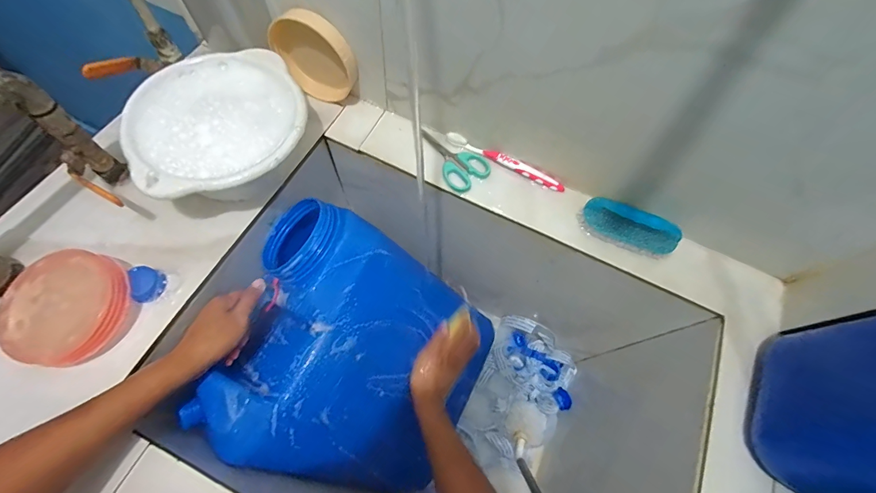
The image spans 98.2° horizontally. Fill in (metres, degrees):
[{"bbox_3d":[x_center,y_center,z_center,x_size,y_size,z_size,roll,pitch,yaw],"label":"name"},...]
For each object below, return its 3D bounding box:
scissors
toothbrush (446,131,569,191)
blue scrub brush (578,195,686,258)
[{"bbox_3d":[0.021,-0.127,0.536,0.063,0.013,0.105,-37,73,-18],"label":"scissors"},{"bbox_3d":[0.095,-0.122,0.539,0.179,0.017,0.017,27,67,9],"label":"toothbrush"},{"bbox_3d":[0.247,-0.025,0.491,0.119,0.044,0.047,27,67,9],"label":"blue scrub brush"}]

